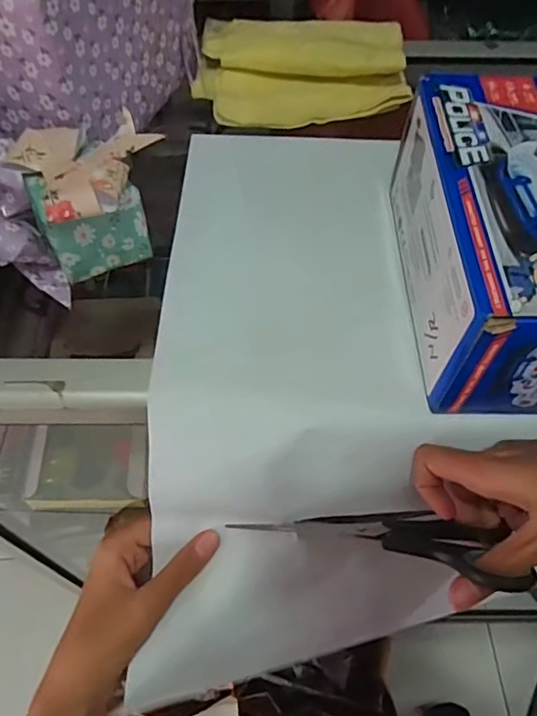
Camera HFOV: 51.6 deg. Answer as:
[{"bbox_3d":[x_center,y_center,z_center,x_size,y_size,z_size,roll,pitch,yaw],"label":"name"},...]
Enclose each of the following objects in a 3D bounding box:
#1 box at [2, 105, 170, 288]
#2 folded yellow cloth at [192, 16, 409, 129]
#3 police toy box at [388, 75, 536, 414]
[{"bbox_3d":[-0.107,-0.100,0.349,0.081,0.068,0.077,-22,62,-14],"label":"box"},{"bbox_3d":[0.025,-0.236,0.460,0.170,0.027,0.117,6,59,3],"label":"folded yellow cloth"},{"bbox_3d":[0.150,-0.068,0.326,0.118,0.091,0.191,0,59,-1],"label":"police toy box"}]

